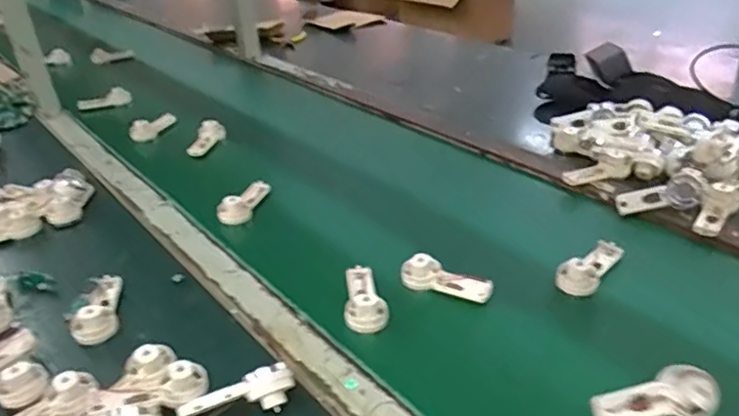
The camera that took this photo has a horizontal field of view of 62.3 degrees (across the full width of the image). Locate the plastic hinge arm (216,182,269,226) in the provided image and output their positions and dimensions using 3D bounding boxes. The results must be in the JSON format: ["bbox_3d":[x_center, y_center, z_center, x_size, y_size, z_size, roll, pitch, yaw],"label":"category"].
[{"bbox_3d":[-0.166,-0.013,0.815,0.037,0.033,0.091,8,34,18],"label":"plastic hinge arm"}]

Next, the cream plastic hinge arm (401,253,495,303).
[{"bbox_3d":[0.081,0.074,0.641,0.094,0.035,0.026,5,33,14],"label":"cream plastic hinge arm"}]

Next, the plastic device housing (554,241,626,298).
[{"bbox_3d":[0.237,0.058,0.642,0.092,0.026,0.036,-26,38,-31],"label":"plastic device housing"}]

